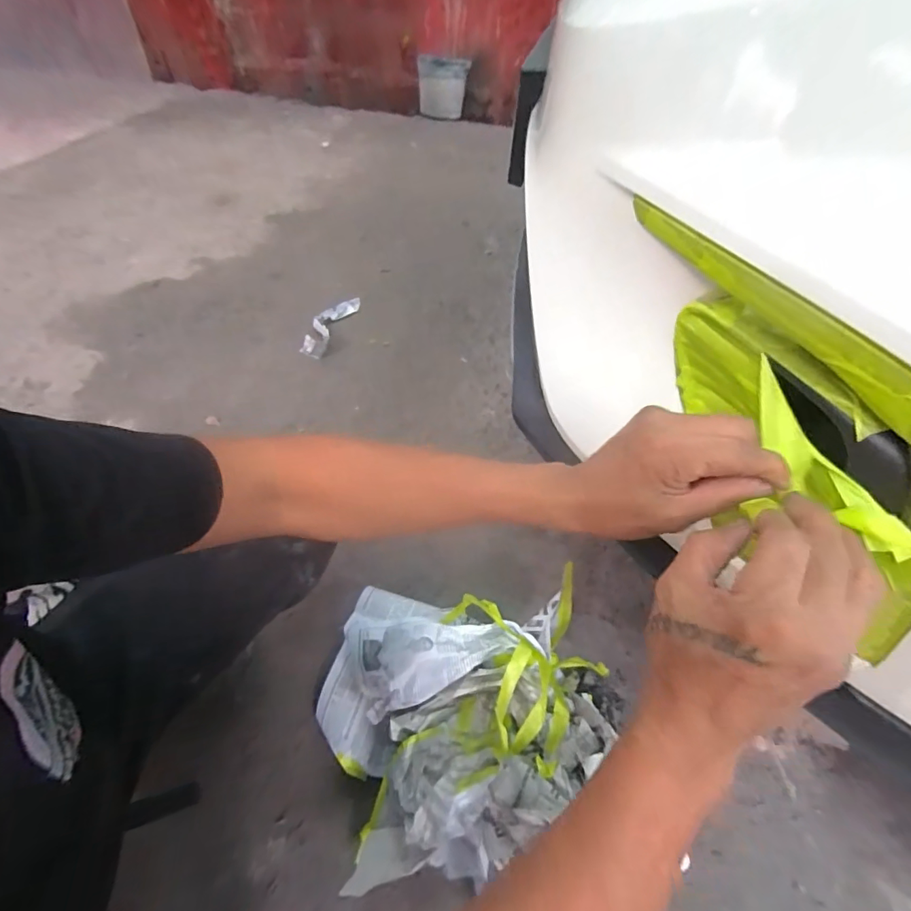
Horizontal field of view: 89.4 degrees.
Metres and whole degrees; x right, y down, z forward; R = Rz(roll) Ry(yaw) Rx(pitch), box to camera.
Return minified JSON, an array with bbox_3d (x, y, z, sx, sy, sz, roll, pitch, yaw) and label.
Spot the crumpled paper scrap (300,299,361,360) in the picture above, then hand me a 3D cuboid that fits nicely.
[{"bbox_3d":[-0.327,-0.349,1.191,0.070,0.058,0.257,13,53,8],"label":"crumpled paper scrap"}]

